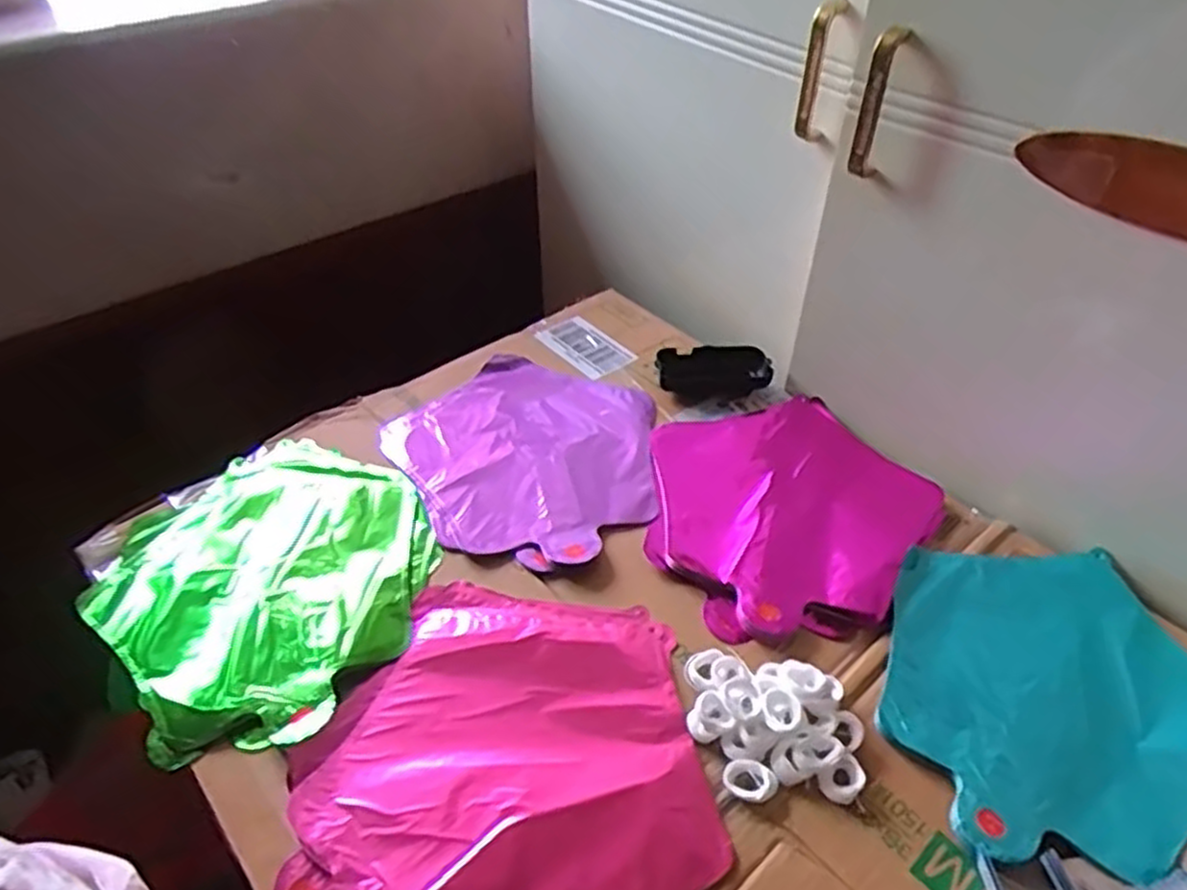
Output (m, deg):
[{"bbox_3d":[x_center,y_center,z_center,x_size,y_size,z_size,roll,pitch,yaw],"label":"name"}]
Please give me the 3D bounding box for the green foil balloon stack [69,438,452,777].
[{"bbox_3d":[-0.236,0.098,0.565,0.245,0.026,0.227,34,52,28],"label":"green foil balloon stack"}]

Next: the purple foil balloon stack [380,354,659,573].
[{"bbox_3d":[-0.049,0.003,0.666,0.224,0.017,0.235,-33,54,-31],"label":"purple foil balloon stack"}]

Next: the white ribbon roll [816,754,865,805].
[{"bbox_3d":[0.148,0.200,0.458,0.026,0.013,0.021,-20,48,-22],"label":"white ribbon roll"}]

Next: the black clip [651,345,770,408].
[{"bbox_3d":[0.116,-0.072,0.742,0.105,0.023,0.057,-11,45,-14],"label":"black clip"}]

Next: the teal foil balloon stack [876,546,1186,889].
[{"bbox_3d":[0.301,0.155,0.512,0.233,0.015,0.218,-14,46,-16],"label":"teal foil balloon stack"}]

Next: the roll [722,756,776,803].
[{"bbox_3d":[0.093,0.199,0.458,0.031,0.009,0.023,15,45,13],"label":"roll"}]

